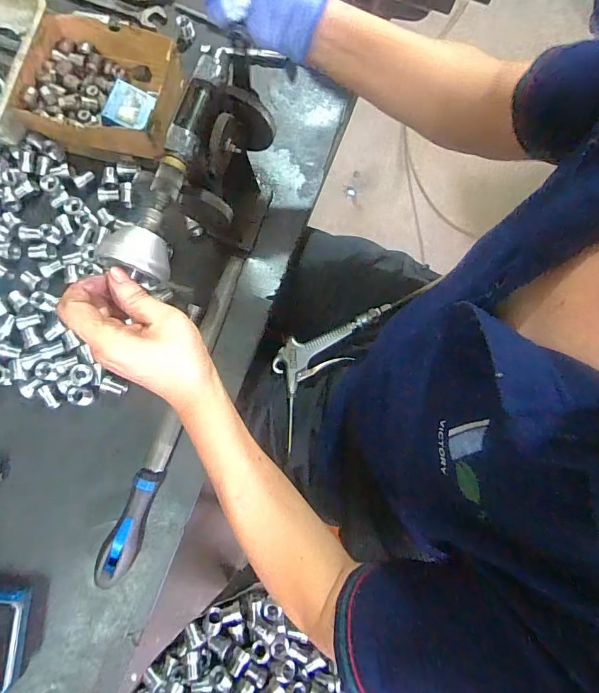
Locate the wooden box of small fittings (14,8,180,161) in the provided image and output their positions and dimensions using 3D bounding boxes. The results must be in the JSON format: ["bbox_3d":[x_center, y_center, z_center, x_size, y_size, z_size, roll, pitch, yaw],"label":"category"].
[{"bbox_3d":[-0.232,-0.309,0.489,0.182,0.049,0.152,10,80,0],"label":"wooden box of small fittings"}]

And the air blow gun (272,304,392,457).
[{"bbox_3d":[0.035,0.021,0.561,0.219,0.022,0.108,-42,82,6],"label":"air blow gun"}]

